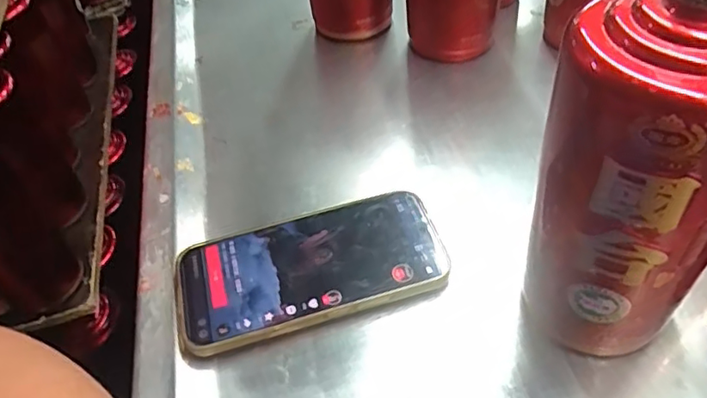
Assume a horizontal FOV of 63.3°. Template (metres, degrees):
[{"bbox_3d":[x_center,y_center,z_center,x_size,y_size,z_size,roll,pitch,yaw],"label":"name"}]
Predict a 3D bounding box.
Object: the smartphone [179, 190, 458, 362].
[{"bbox_3d":[-0.027,0.040,0.346,0.158,0.010,0.079,-16,47,-9],"label":"smartphone"}]

